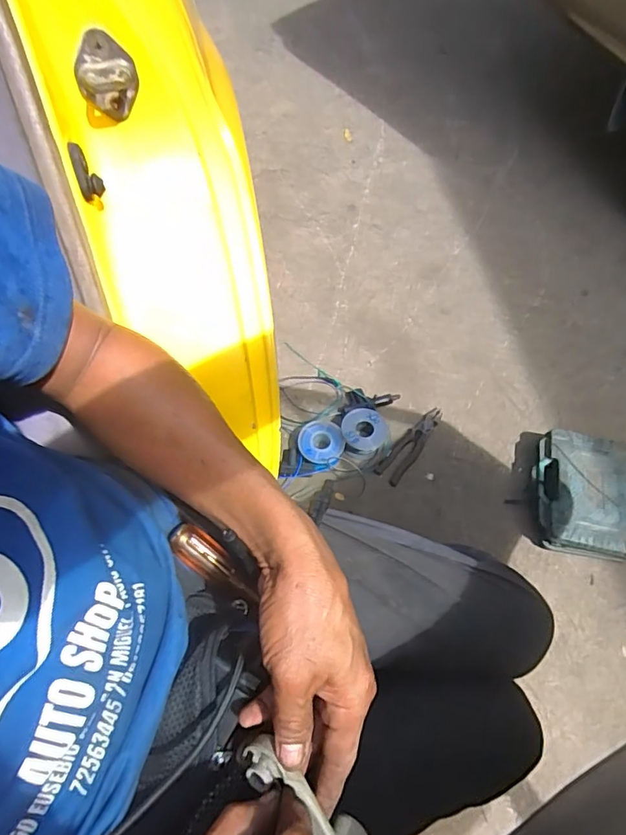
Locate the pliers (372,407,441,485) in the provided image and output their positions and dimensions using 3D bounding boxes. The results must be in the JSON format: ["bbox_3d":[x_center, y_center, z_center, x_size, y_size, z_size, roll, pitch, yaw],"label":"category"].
[{"bbox_3d":[0.221,0.060,1.115,0.057,0.015,0.214,36,70,17],"label":"pliers"}]

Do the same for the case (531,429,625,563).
[{"bbox_3d":[0.553,0.155,1.023,0.184,0.071,0.244,12,65,7],"label":"case"}]

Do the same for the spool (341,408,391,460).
[{"bbox_3d":[0.119,0.039,1.102,0.108,0.049,0.113,0,64,1],"label":"spool"}]

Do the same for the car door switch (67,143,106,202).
[{"bbox_3d":[-0.194,-0.207,0.422,0.019,0.045,0.017,-24,42,-10],"label":"car door switch"}]

